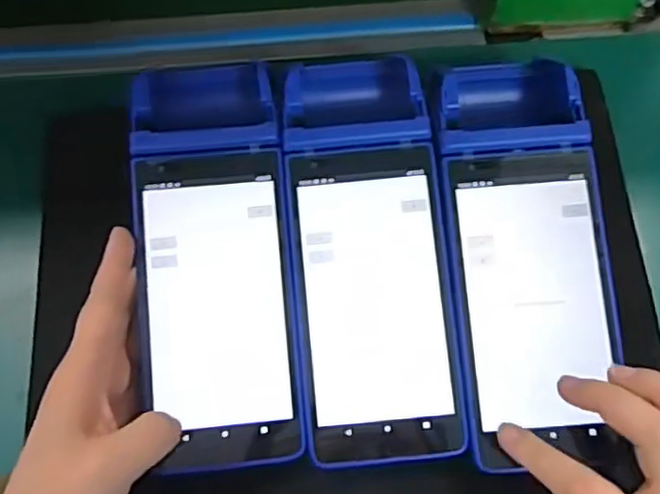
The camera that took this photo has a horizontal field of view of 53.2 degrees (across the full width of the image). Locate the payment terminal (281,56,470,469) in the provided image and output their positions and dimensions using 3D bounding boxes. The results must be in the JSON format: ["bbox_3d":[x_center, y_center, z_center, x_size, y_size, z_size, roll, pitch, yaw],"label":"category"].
[{"bbox_3d":[0.020,-0.005,0.343,0.079,0.035,0.221,-5,72,-2],"label":"payment terminal"}]

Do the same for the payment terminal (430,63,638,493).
[{"bbox_3d":[0.104,-0.001,0.348,0.085,0.037,0.222,-1,74,-1],"label":"payment terminal"}]

